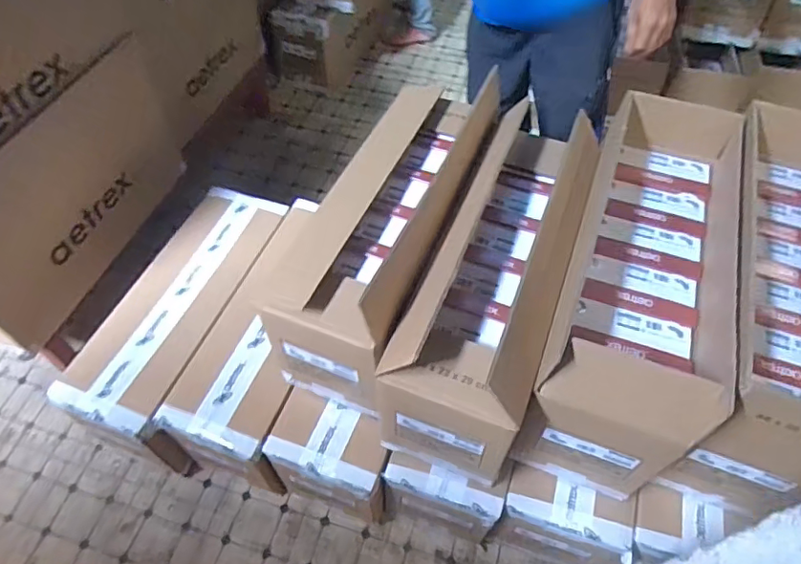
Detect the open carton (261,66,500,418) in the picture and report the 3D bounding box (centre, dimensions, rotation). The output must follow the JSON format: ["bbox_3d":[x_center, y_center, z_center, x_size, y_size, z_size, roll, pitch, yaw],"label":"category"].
[{"bbox_3d":[-0.008,-0.110,1.103,0.261,0.354,0.656,22,57,14],"label":"open carton"}]

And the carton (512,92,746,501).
[{"bbox_3d":[0.457,-0.045,1.006,0.240,0.277,0.756,17,58,12],"label":"carton"}]

